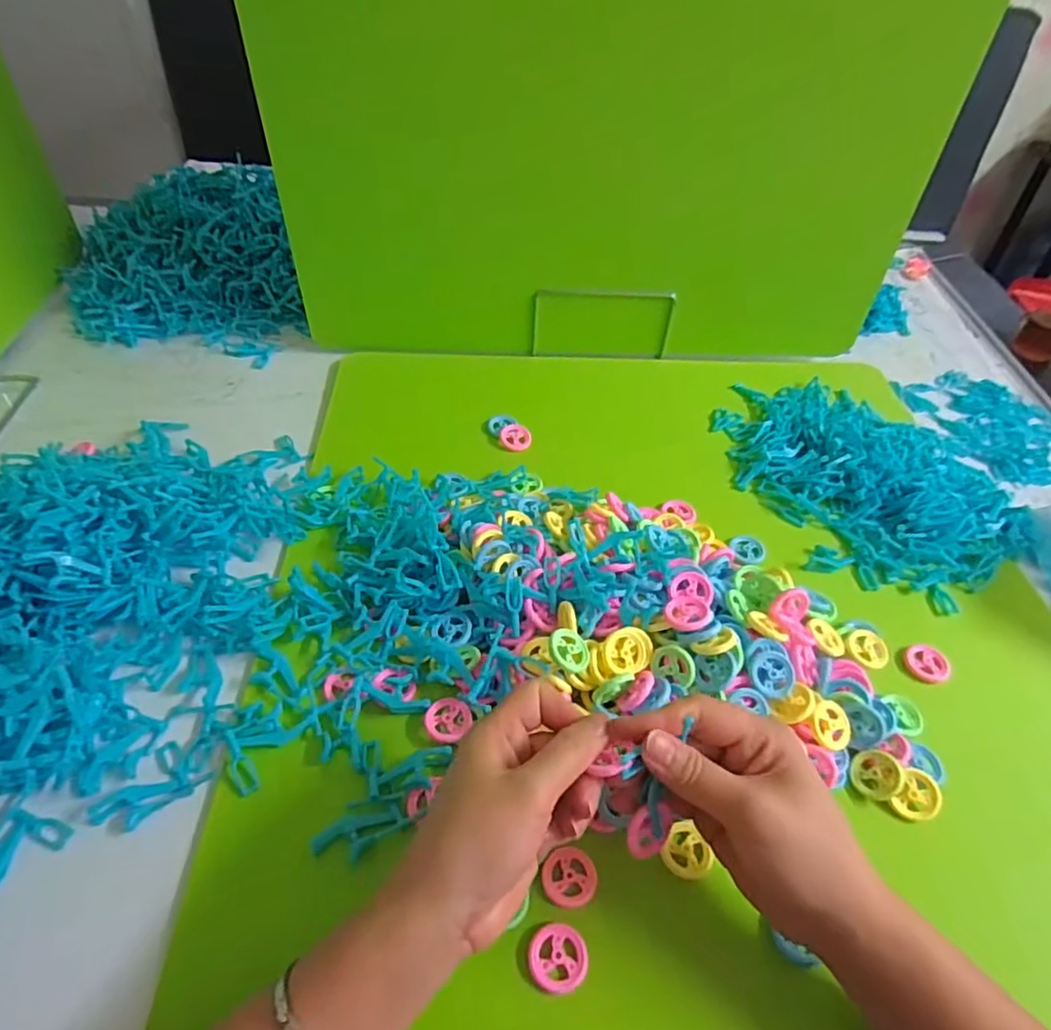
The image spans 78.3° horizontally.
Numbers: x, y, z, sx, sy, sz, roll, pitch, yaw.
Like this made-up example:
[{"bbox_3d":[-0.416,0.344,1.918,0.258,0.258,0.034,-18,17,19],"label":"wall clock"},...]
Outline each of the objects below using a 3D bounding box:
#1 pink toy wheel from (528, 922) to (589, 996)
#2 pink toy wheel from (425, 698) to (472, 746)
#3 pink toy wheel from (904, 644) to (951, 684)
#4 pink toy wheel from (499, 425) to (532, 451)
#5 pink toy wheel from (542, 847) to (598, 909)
[{"bbox_3d":[0.017,0.224,0.328,0.030,0.004,0.030,2,44,-2],"label":"pink toy wheel"},{"bbox_3d":[-0.050,0.131,0.415,0.029,0.004,0.031,2,44,-2],"label":"pink toy wheel"},{"bbox_3d":[0.293,0.108,0.471,0.027,0.011,0.029,2,44,-2],"label":"pink toy wheel"},{"bbox_3d":[-0.009,-0.074,0.617,0.031,0.004,0.029,2,69,-5],"label":"pink toy wheel"},{"bbox_3d":[0.025,0.202,0.359,0.029,0.004,0.030,2,44,-2],"label":"pink toy wheel"}]

